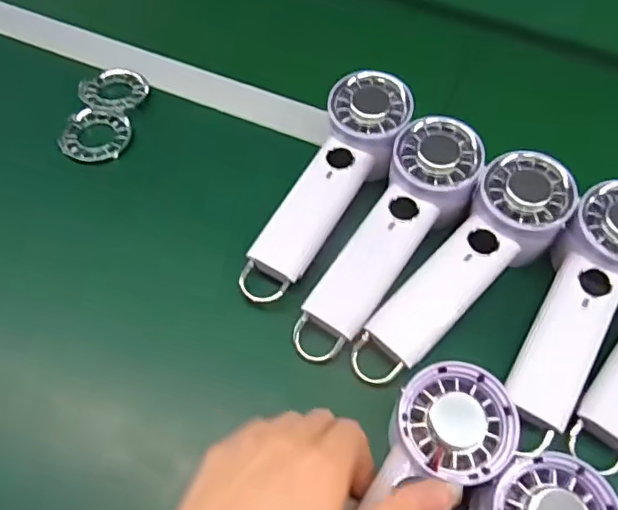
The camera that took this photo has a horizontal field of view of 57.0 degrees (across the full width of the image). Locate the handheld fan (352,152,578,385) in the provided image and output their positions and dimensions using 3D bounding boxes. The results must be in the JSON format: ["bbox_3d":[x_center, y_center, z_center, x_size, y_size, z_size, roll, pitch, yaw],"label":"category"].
[{"bbox_3d":[0.104,0.012,0.390,0.194,0.046,0.062,-45,68,-7],"label":"handheld fan"}]

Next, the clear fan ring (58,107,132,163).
[{"bbox_3d":[-0.177,-0.100,0.473,0.054,0.014,0.047,0,57,-2],"label":"clear fan ring"}]

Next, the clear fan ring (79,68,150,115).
[{"bbox_3d":[-0.171,-0.143,0.498,0.047,0.009,0.055,37,60,11],"label":"clear fan ring"}]

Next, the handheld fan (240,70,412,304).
[{"bbox_3d":[0.011,-0.050,0.420,0.061,0.039,0.194,29,81,15],"label":"handheld fan"}]

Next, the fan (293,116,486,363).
[{"bbox_3d":[0.055,-0.010,0.397,0.058,0.032,0.188,32,80,17],"label":"fan"}]

